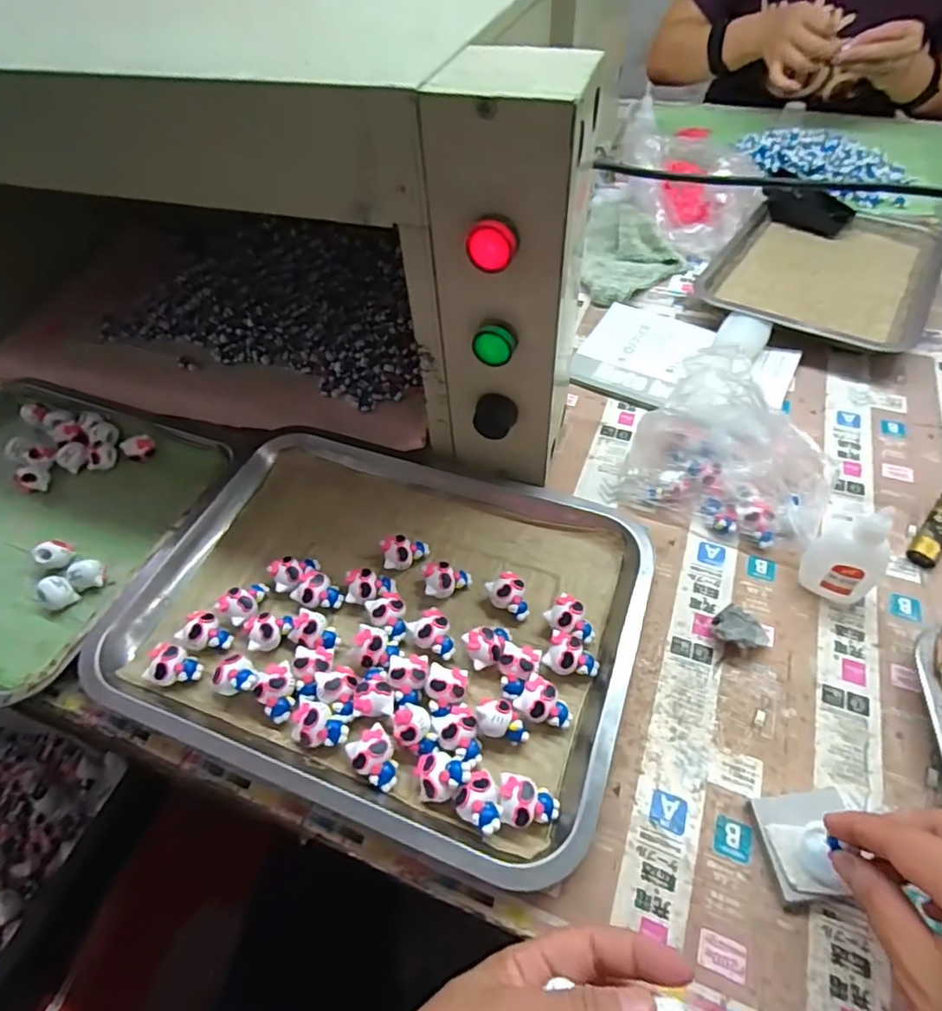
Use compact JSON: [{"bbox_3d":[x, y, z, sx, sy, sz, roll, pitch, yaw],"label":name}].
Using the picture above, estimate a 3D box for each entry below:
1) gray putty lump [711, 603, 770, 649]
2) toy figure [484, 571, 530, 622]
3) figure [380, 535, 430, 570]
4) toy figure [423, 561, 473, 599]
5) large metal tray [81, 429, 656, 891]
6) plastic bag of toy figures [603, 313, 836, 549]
[{"bbox_3d":[0.182,0.086,0.388,0.028,0.020,0.033,-38,60,-23],"label":"gray putty lump"},{"bbox_3d":[0.027,0.066,0.410,0.025,0.020,0.036,-19,54,-11],"label":"toy figure"},{"bbox_3d":[-0.051,0.038,0.436,0.034,0.022,0.025,2,53,5],"label":"figure"},{"bbox_3d":[-0.017,0.056,0.419,0.033,0.021,0.023,1,53,5],"label":"toy figure"},{"bbox_3d":[-0.065,0.067,0.413,0.352,0.025,0.269,15,55,14],"label":"large metal tray"},{"bbox_3d":[0.204,-0.047,0.429,0.145,0.119,0.119,37,63,27],"label":"plastic bag of toy figures"}]

